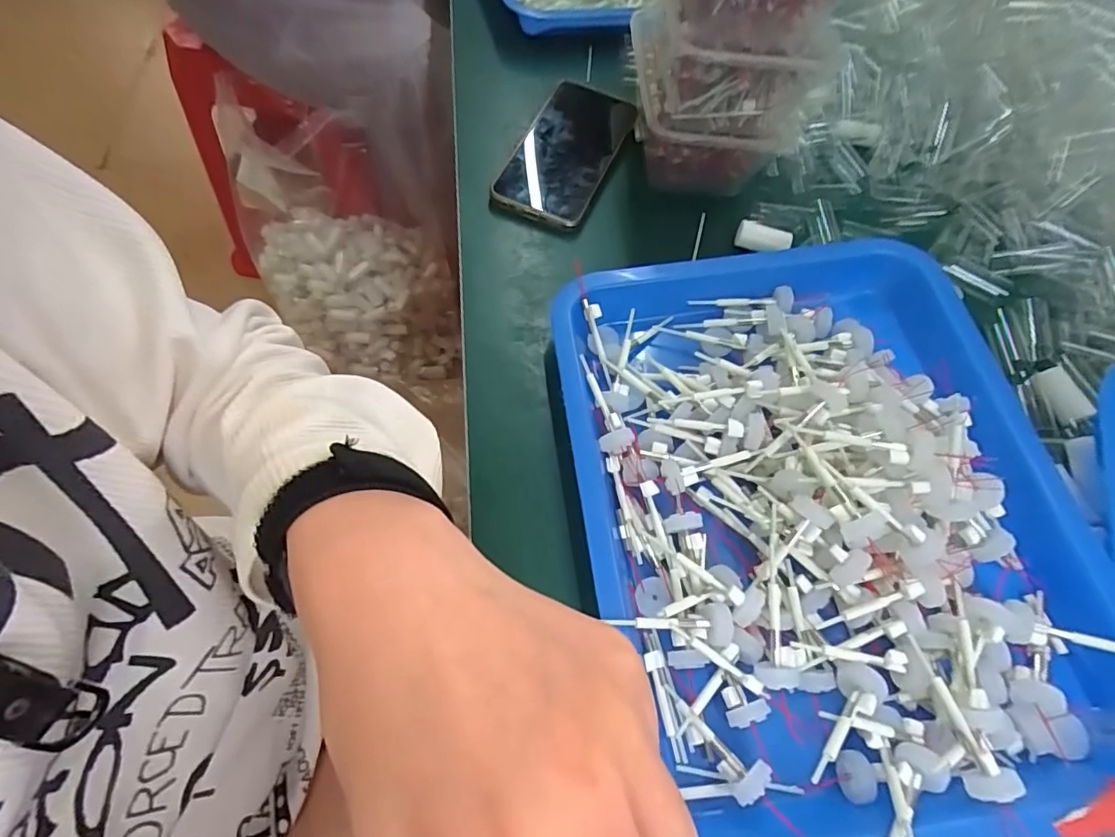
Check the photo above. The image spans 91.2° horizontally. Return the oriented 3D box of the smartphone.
[{"bbox_3d":[0.012,-0.233,0.468,0.077,0.017,0.176,25,65,3],"label":"smartphone"}]

